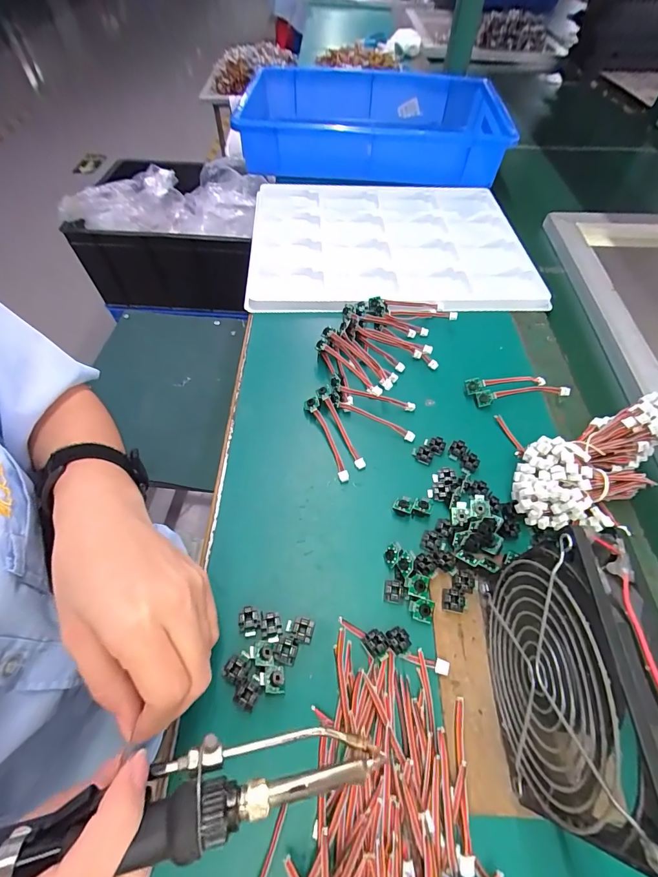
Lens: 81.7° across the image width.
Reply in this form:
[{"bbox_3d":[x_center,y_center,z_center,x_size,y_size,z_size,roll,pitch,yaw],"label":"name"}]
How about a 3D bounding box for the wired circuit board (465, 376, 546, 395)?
[{"bbox_3d":[0.180,-0.055,0.380,0.087,0.012,0.015,-5,57,-6],"label":"wired circuit board"}]

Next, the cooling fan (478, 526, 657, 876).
[{"bbox_3d":[0.119,0.122,0.195,0.029,0.126,0.115,5,56,1],"label":"cooling fan"}]

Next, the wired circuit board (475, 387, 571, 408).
[{"bbox_3d":[0.188,-0.043,0.373,0.088,0.015,0.014,-6,57,-6],"label":"wired circuit board"}]

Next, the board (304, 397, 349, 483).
[{"bbox_3d":[-0.001,-0.001,0.341,0.013,0.011,0.087,-18,59,-14],"label":"board"}]

